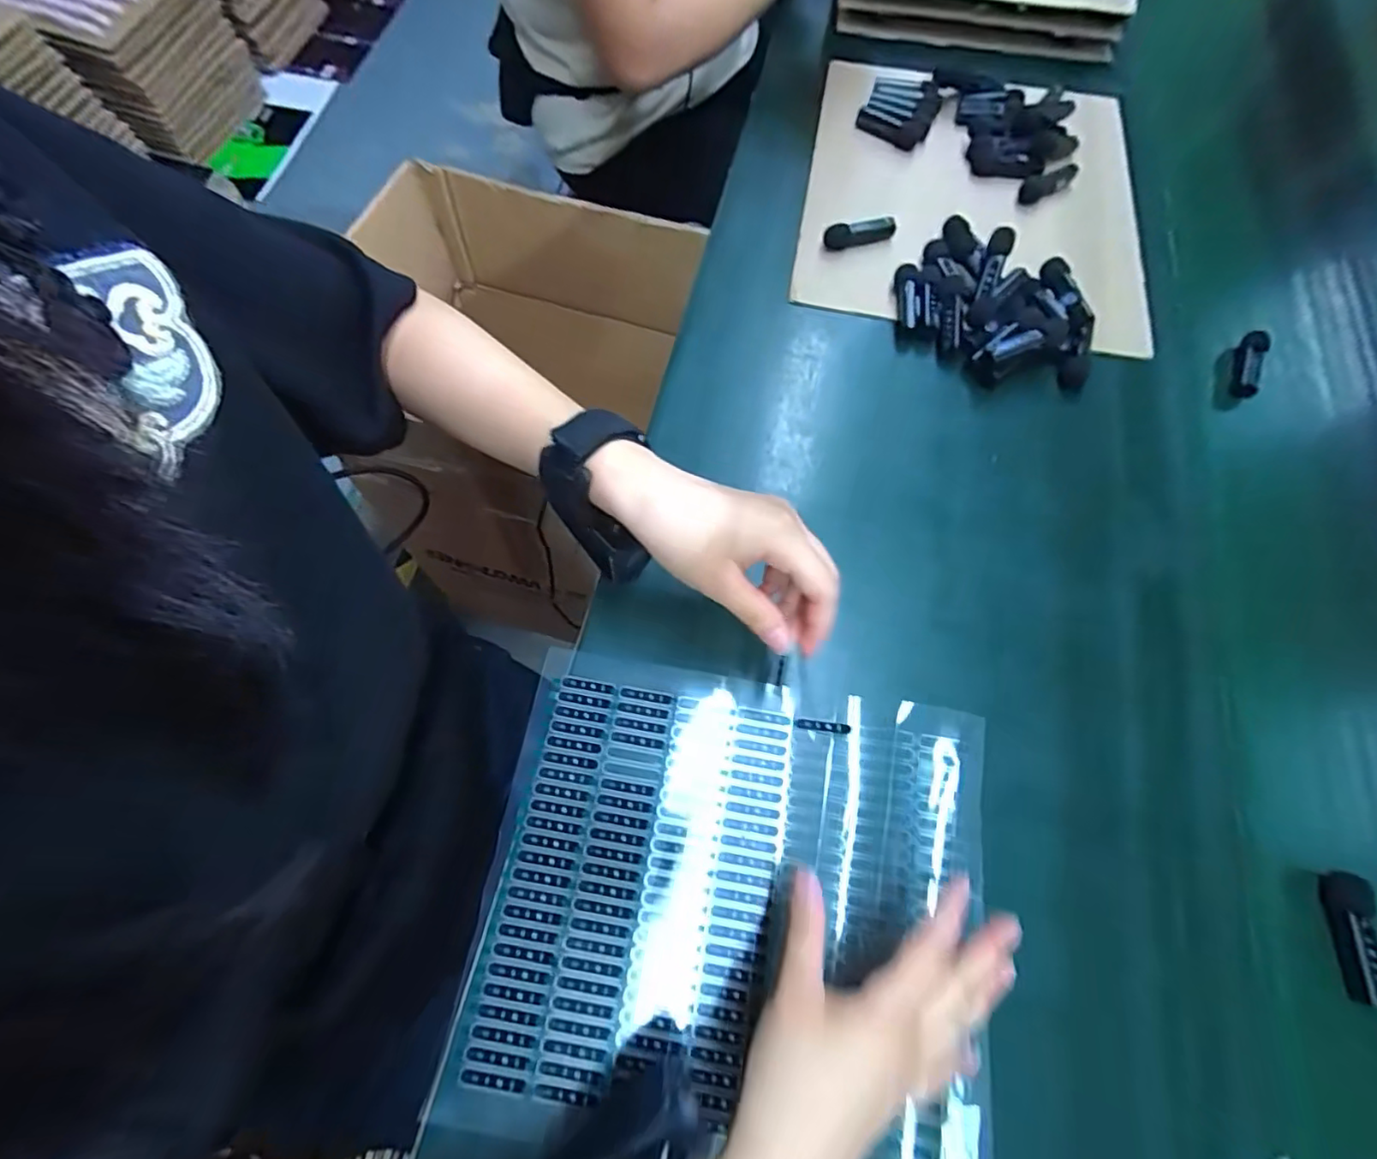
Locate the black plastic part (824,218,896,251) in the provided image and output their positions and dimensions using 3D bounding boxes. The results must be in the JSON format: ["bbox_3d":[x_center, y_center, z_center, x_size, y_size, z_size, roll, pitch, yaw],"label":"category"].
[{"bbox_3d":[0.149,-0.301,0.510,0.060,0.013,0.023,-15,70,-11],"label":"black plastic part"}]

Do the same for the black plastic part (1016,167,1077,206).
[{"bbox_3d":[0.334,-0.366,0.544,0.062,0.013,0.022,-25,71,3],"label":"black plastic part"}]

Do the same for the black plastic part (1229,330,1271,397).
[{"bbox_3d":[0.464,-0.179,0.485,0.019,0.011,0.074,31,69,8],"label":"black plastic part"}]

